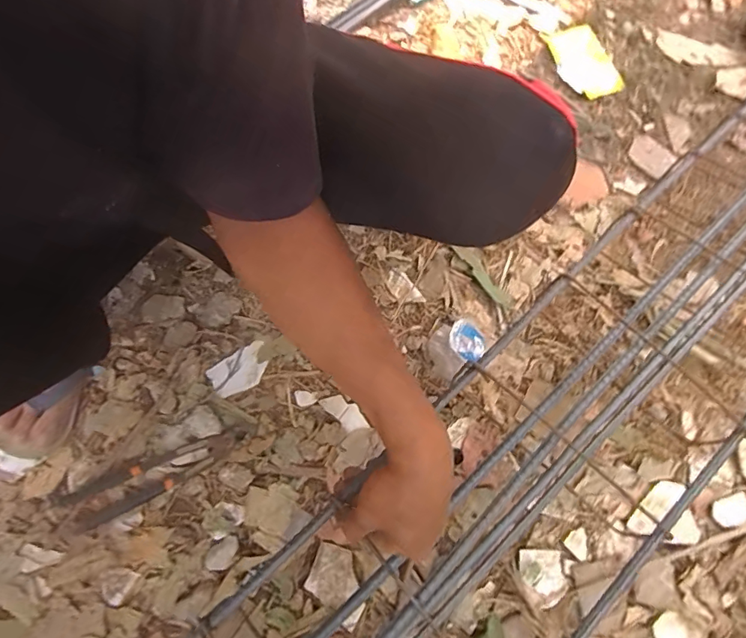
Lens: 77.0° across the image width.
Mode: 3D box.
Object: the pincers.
[{"bbox_3d":[-0.266,0.196,0.571,0.233,0.025,0.051,-19,76,-12],"label":"pincers"}]

